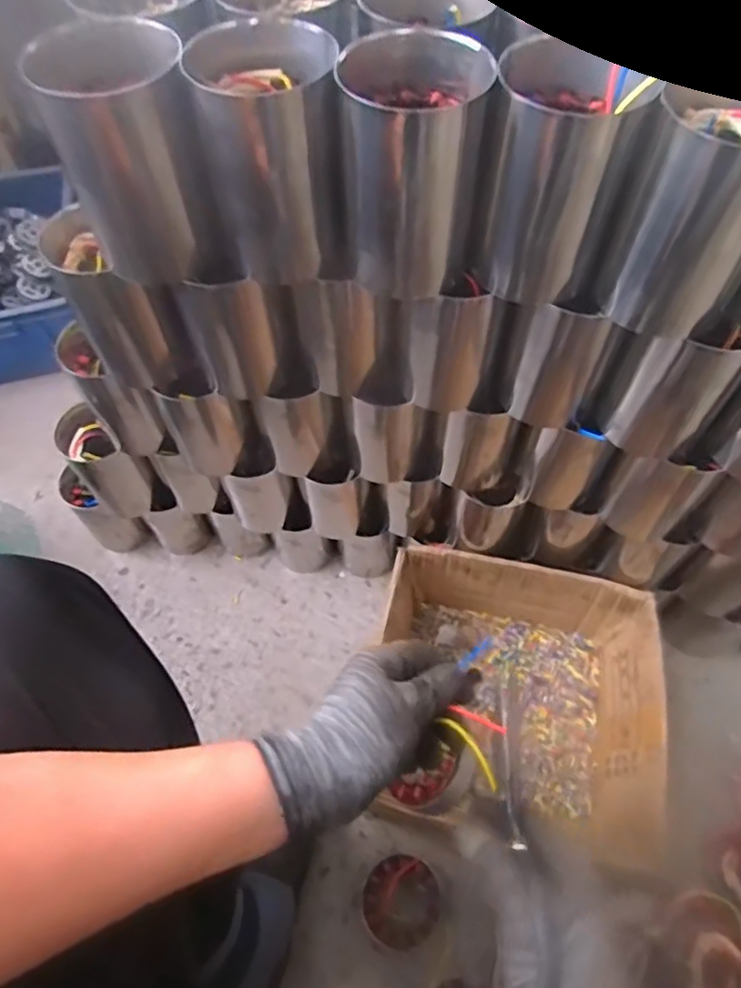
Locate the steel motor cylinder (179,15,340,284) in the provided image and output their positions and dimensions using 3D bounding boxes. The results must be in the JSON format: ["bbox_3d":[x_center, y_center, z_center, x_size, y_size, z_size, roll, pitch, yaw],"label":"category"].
[{"bbox_3d":[-0.066,-0.223,0.424,0.088,0.142,0.075,-12,60,-6],"label":"steel motor cylinder"}]

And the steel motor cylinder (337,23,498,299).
[{"bbox_3d":[0.028,-0.218,0.420,0.087,0.141,0.081,12,60,8],"label":"steel motor cylinder"}]

